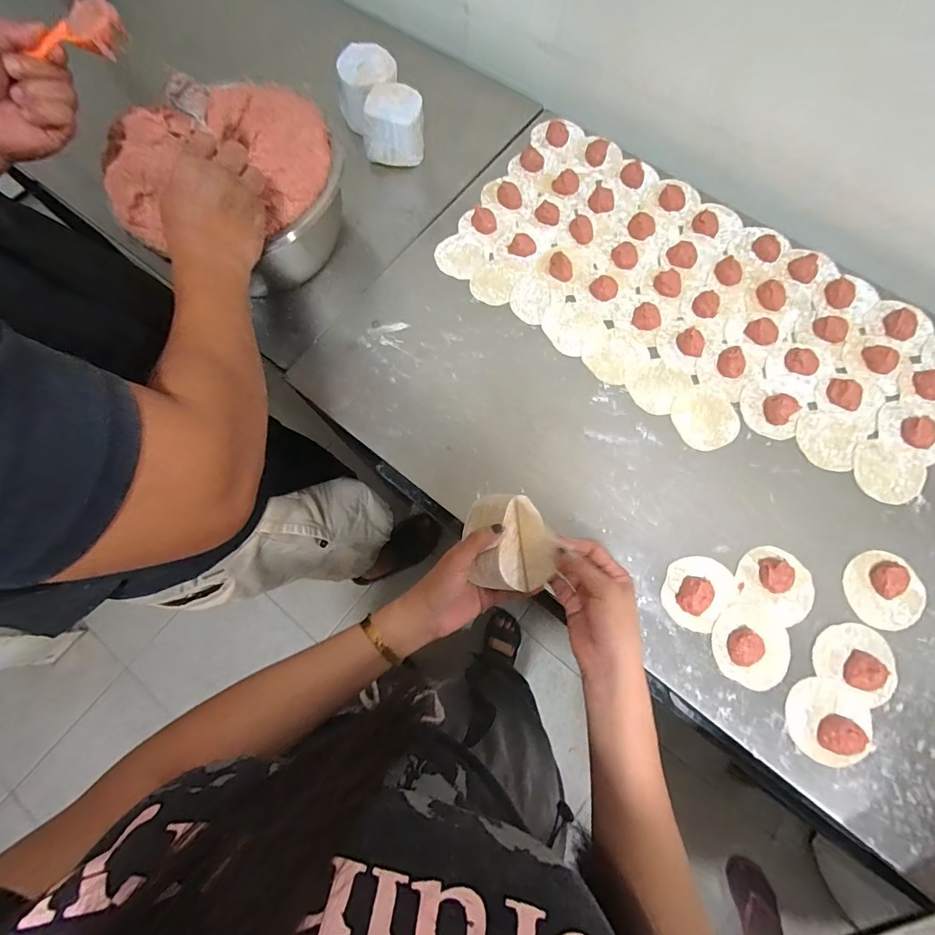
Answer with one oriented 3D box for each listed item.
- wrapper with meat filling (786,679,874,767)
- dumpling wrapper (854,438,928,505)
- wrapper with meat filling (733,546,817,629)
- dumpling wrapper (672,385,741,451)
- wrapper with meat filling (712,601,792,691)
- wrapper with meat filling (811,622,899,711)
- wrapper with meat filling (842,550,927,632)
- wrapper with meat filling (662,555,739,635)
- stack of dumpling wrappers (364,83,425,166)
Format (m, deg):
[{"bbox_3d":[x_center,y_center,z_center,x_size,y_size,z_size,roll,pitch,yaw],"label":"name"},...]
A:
[{"bbox_3d":[0.386,0.269,0.462,0.084,0.017,0.079,21,77,7],"label":"wrapper with meat filling"},{"bbox_3d":[0.515,0.003,0.537,0.078,0.007,0.077,-1,75,6],"label":"dumpling wrapper"},{"bbox_3d":[0.355,0.131,0.498,0.082,0.022,0.074,27,77,9],"label":"wrapper with meat filling"},{"bbox_3d":[0.304,-0.066,0.563,0.078,0.004,0.084,0,75,2],"label":"dumpling wrapper"},{"bbox_3d":[0.315,0.195,0.481,0.080,0.021,0.085,18,76,6],"label":"wrapper with meat filling"},{"bbox_3d":[0.426,0.209,0.477,0.079,0.016,0.075,19,76,7],"label":"wrapper with meat filling"},{"bbox_3d":[0.476,0.139,0.497,0.085,0.017,0.085,0,75,2],"label":"wrapper with meat filling"},{"bbox_3d":[0.264,0.140,0.500,0.073,0.015,0.084,41,80,12],"label":"wrapper with meat filling"},{"bbox_3d":[-0.108,-0.519,0.674,0.085,0.075,0.085,23,77,8],"label":"stack of dumpling wrappers"}]

